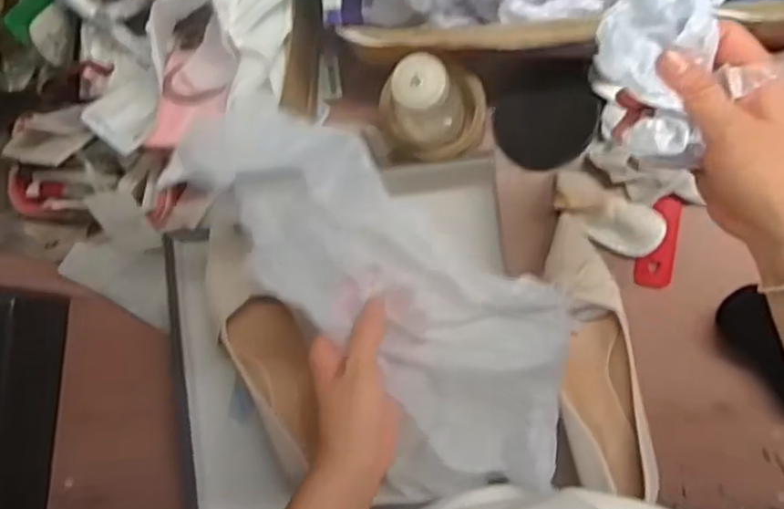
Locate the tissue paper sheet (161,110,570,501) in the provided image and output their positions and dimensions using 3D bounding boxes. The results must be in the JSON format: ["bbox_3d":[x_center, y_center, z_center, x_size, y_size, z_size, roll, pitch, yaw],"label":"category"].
[{"bbox_3d":[-0.003,0.037,0.522,0.187,0.095,0.353,-37,108,7],"label":"tissue paper sheet"}]

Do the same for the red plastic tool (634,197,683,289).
[{"bbox_3d":[0.245,-0.010,0.637,0.031,0.007,0.084,10,106,8],"label":"red plastic tool"}]

